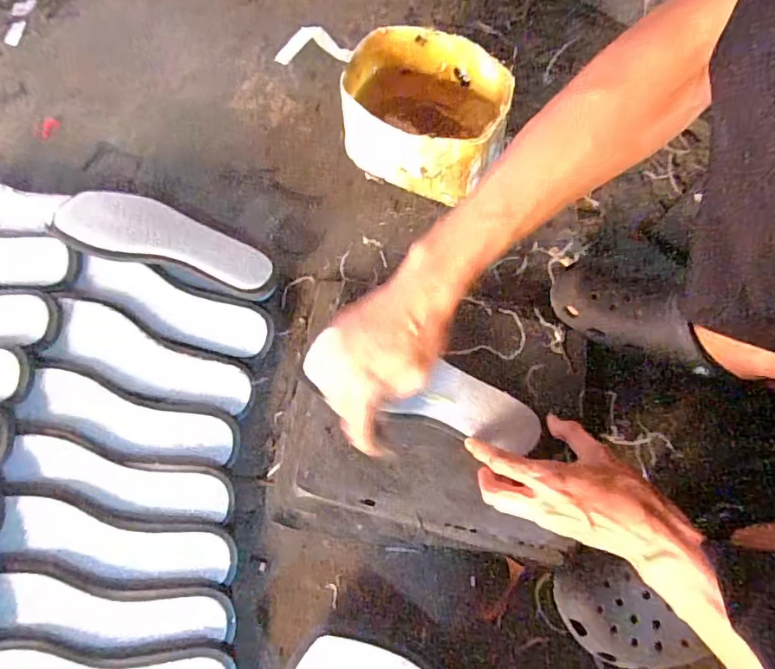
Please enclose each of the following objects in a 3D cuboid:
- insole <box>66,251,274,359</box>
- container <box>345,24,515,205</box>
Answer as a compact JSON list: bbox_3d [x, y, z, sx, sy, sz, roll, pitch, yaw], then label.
[{"bbox_3d":[-0.242,-0.026,0.566,0.221,0.019,0.072,21,73,-4],"label":"insole"},{"bbox_3d":[0.047,-0.256,0.600,0.188,0.121,0.139,33,76,11],"label":"container"}]

